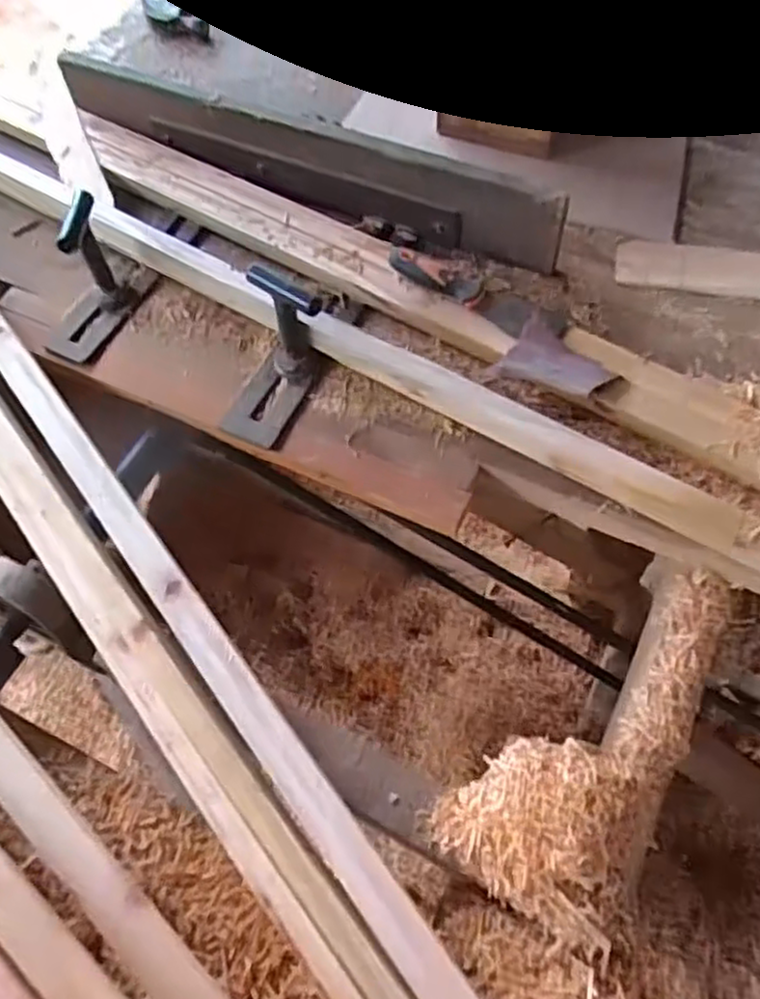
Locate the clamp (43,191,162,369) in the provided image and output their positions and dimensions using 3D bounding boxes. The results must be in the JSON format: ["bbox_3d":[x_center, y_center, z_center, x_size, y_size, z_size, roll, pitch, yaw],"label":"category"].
[{"bbox_3d":[-0.318,-0.237,0.783,0.067,0.106,0.148,18,63,14],"label":"clamp"}]

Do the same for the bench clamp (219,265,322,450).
[{"bbox_3d":[-0.106,-0.135,0.705,0.075,0.118,0.127,23,64,16],"label":"bench clamp"}]

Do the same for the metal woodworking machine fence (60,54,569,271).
[{"bbox_3d":[-0.110,-0.415,0.872,0.679,0.100,0.031,25,65,17],"label":"metal woodworking machine fence"}]

